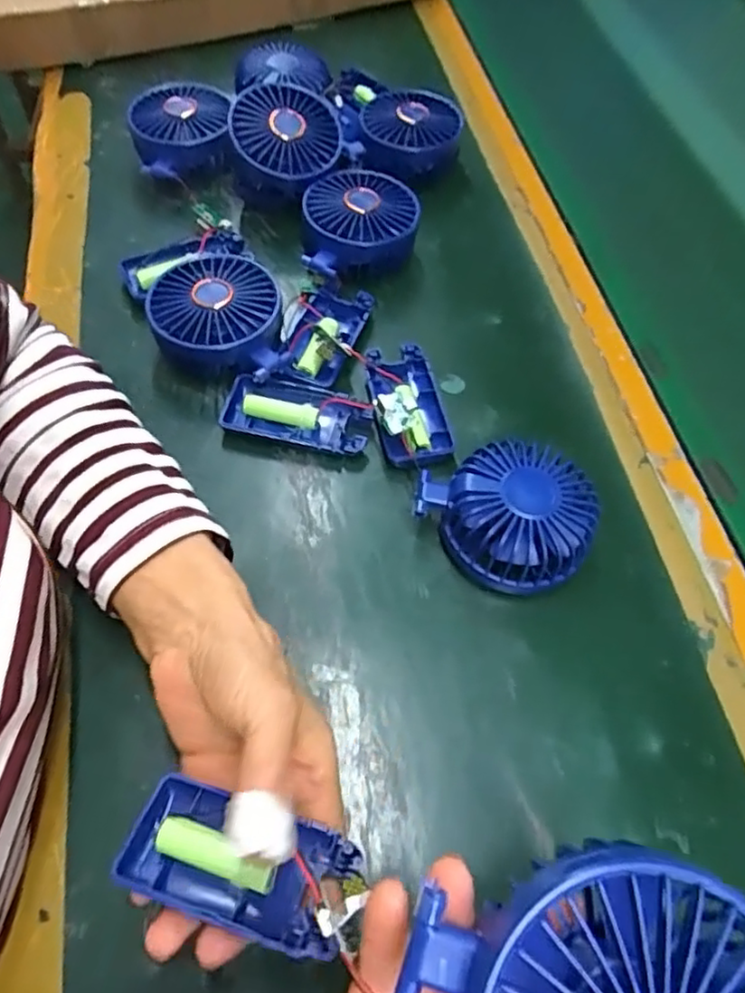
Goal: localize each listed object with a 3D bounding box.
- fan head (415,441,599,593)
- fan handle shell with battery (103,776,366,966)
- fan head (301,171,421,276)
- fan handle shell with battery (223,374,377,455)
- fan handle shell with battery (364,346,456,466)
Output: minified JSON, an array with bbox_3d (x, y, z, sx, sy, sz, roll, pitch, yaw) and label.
[{"bbox_3d":[0.080,0.013,0.368,0.082,0.045,0.081,1,60,-2],"label":"fan head"},{"bbox_3d":[-0.054,0.144,0.251,0.091,0.018,0.041,13,60,11],"label":"fan handle shell with battery"},{"bbox_3d":[-0.010,-0.205,0.483,0.087,0.042,0.085,-8,61,-8],"label":"fan head"},{"bbox_3d":[-0.049,-0.050,0.411,0.094,0.018,0.040,12,60,4],"label":"fan handle shell with battery"},{"bbox_3d":[0.022,-0.064,0.412,0.045,0.029,0.091,-7,61,-7],"label":"fan handle shell with battery"}]

